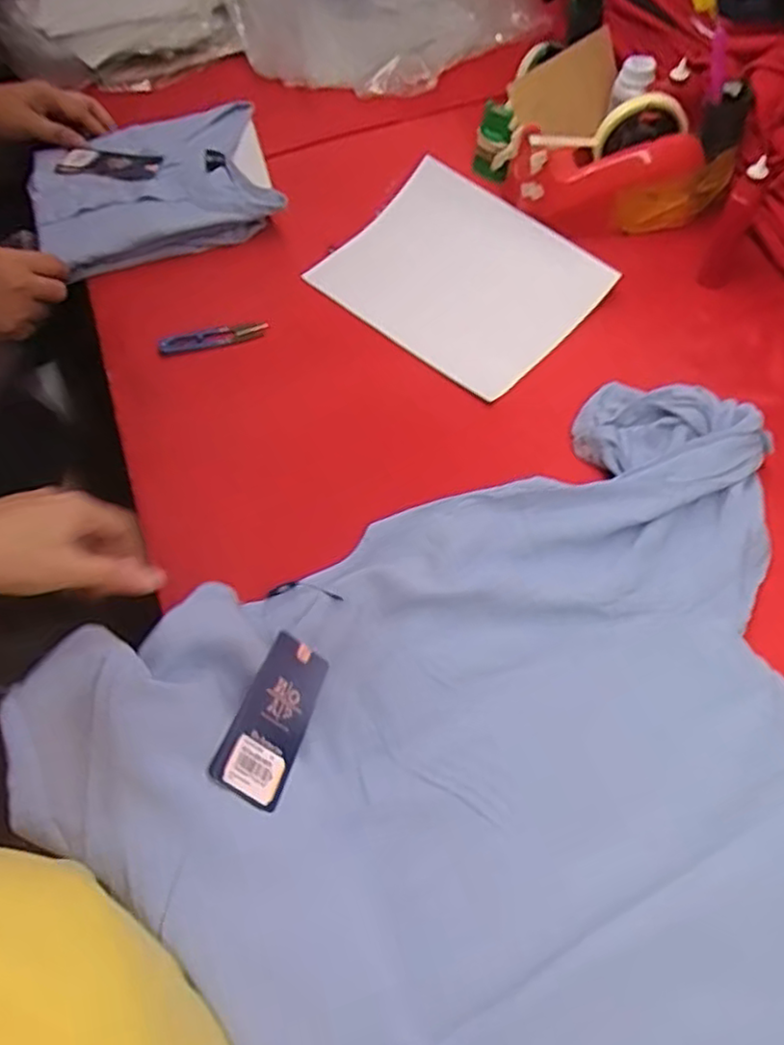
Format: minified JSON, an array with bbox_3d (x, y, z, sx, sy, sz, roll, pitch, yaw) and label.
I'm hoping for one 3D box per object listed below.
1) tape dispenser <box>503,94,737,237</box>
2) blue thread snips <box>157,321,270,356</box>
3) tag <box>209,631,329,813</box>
[{"bbox_3d":[0.233,-0.360,0.711,0.226,0.103,0.073,6,61,5],"label":"tape dispenser"},{"bbox_3d":[-0.175,-0.182,0.688,0.105,0.017,0.013,-13,61,-5],"label":"blue thread snips"},{"bbox_3d":[-0.076,0.126,0.462,0.047,0.006,0.119,40,37,-13],"label":"tag"}]

